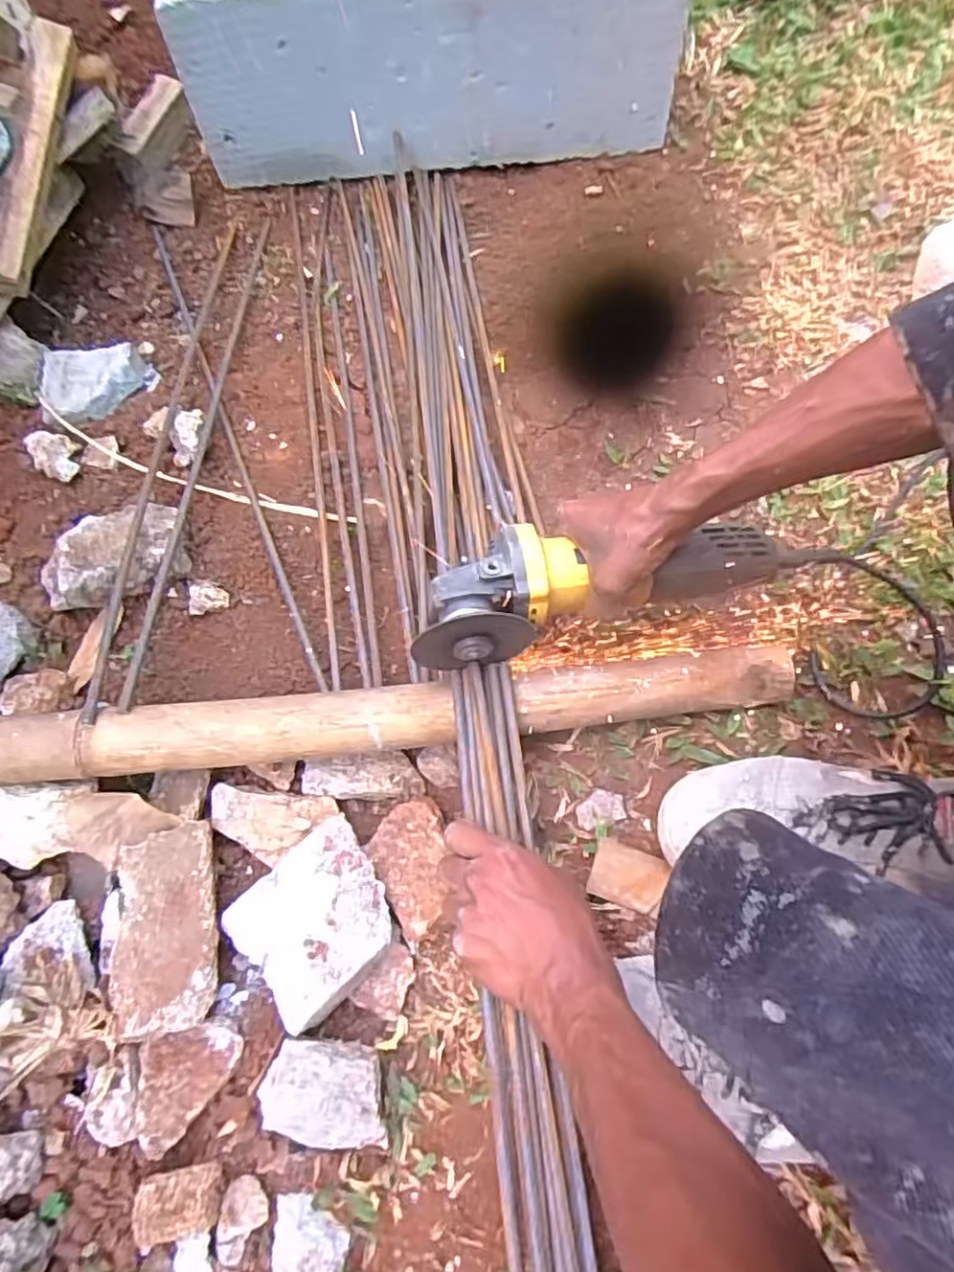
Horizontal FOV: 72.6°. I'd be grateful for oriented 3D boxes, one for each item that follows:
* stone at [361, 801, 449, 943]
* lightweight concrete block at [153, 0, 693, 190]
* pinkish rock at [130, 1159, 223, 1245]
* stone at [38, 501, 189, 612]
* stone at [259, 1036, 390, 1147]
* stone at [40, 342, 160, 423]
[{"bbox_3d":[-0.043,0.171,0.492,0.059,0.028,0.087,-30,67,-11],"label":"stone"},{"bbox_3d":[-0.050,-0.686,0.780,0.581,0.208,0.080,-3,65,-5],"label":"lightweight concrete block"},{"bbox_3d":[-0.183,0.348,0.398,0.051,0.023,0.033,-8,65,-1],"label":"pinkish rock"},{"bbox_3d":[-0.325,-0.077,0.580,0.120,0.043,0.088,-21,68,-13],"label":"stone"},{"bbox_3d":[-0.097,0.292,0.418,0.086,0.032,0.056,12,65,1],"label":"stone"},{"bbox_3d":[-0.421,-0.279,0.707,0.089,0.031,0.113,36,72,17],"label":"stone"}]

